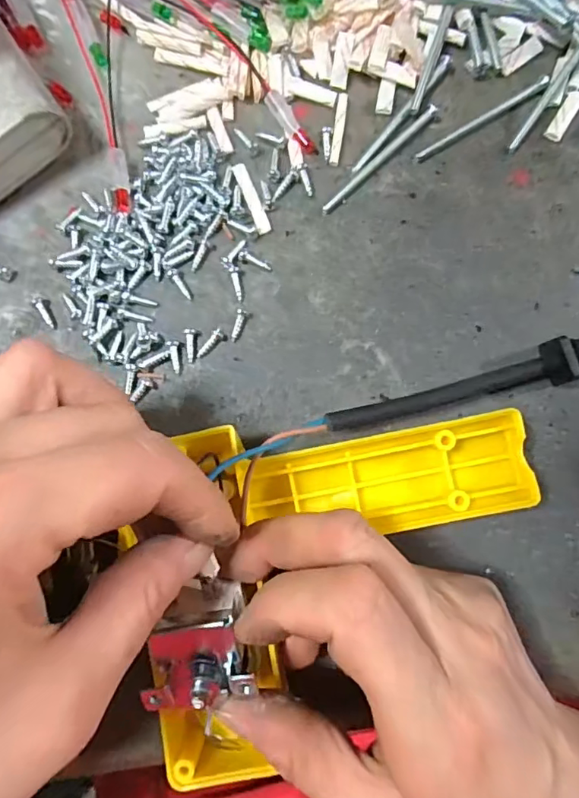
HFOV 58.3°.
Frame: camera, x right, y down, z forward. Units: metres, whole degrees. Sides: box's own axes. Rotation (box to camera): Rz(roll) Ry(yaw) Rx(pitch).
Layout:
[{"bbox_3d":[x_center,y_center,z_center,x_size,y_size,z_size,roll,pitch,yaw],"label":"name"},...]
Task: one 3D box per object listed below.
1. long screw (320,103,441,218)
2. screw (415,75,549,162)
[{"bbox_3d":[0.037,-0.099,0.214,0.062,0.006,0.004,-42,85,-2],"label":"long screw"},{"bbox_3d":[0.079,-0.115,0.213,0.060,0.006,0.005,-29,84,-1],"label":"screw"}]

